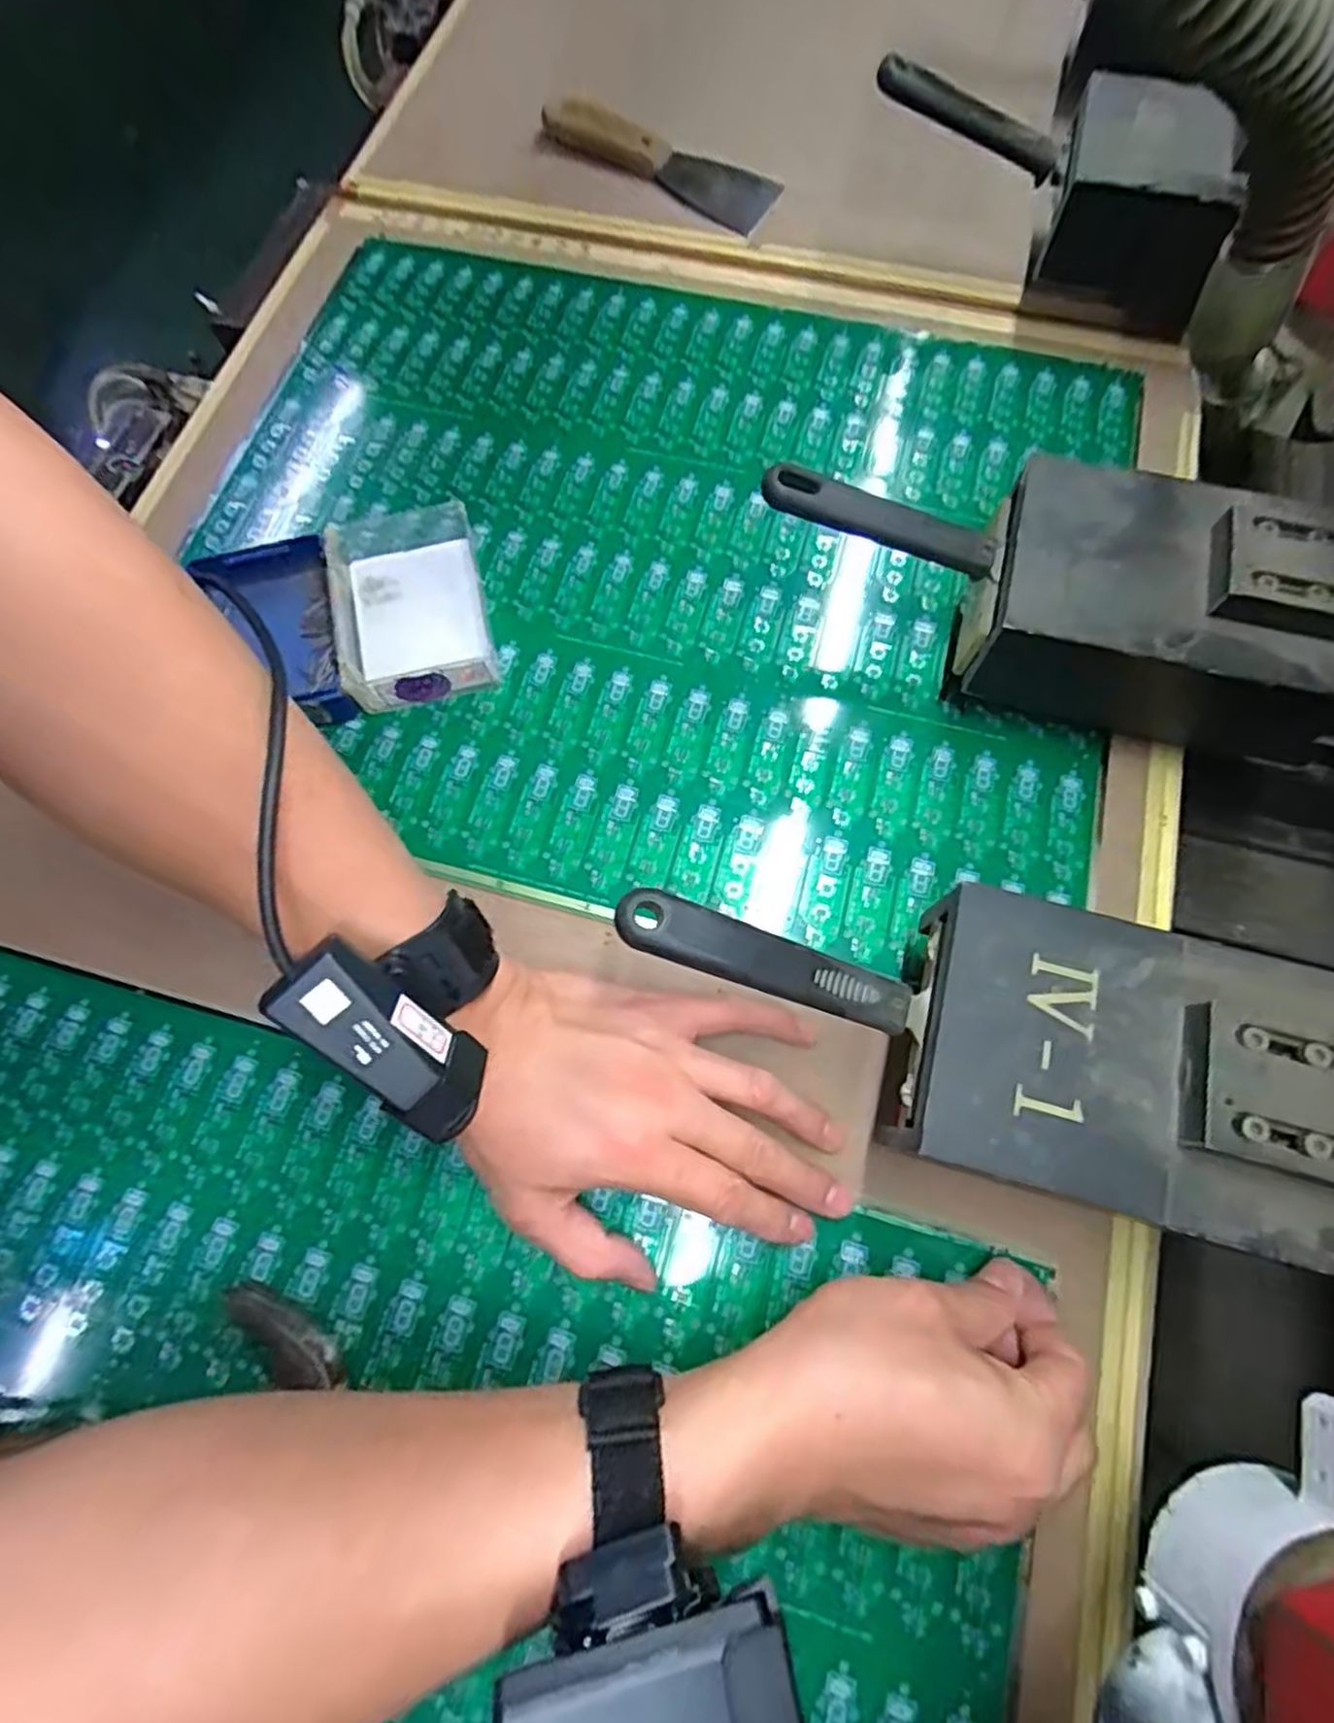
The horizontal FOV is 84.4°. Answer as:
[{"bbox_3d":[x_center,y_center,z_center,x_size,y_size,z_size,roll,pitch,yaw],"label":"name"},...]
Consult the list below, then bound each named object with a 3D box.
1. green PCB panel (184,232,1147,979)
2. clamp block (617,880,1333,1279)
[{"bbox_3d":[-0.018,-0.190,0.446,0.540,0.017,0.433,14,72,5],"label":"green PCB panel"},{"bbox_3d":[0.123,0.062,0.274,0.276,0.044,0.103,15,72,6],"label":"clamp block"}]

